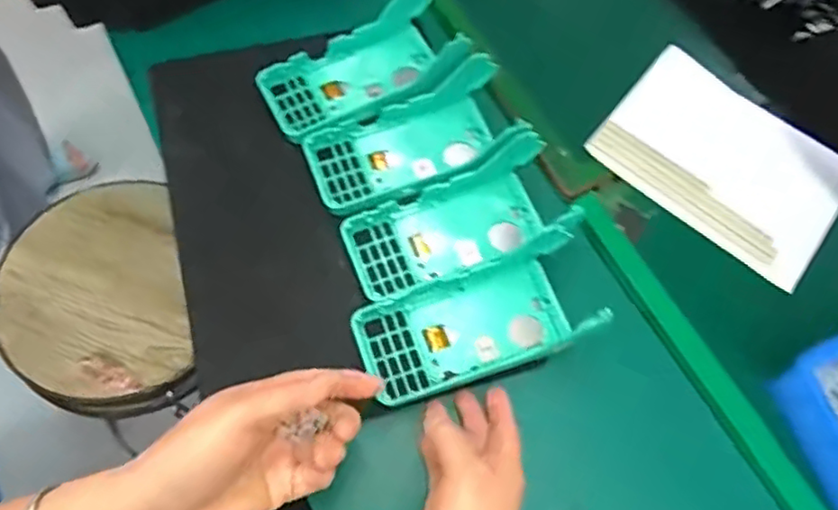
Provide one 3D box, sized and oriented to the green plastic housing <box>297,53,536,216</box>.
[{"bbox_3d":[-0.003,-0.093,0.504,0.167,0.046,0.084,-21,70,-14],"label":"green plastic housing"}]

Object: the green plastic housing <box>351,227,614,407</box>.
[{"bbox_3d":[0.043,0.050,0.453,0.175,0.042,0.076,-17,68,-7],"label":"green plastic housing"}]

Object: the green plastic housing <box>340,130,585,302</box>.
[{"bbox_3d":[0.028,-0.022,0.482,0.164,0.060,0.077,-19,70,-13],"label":"green plastic housing"}]

